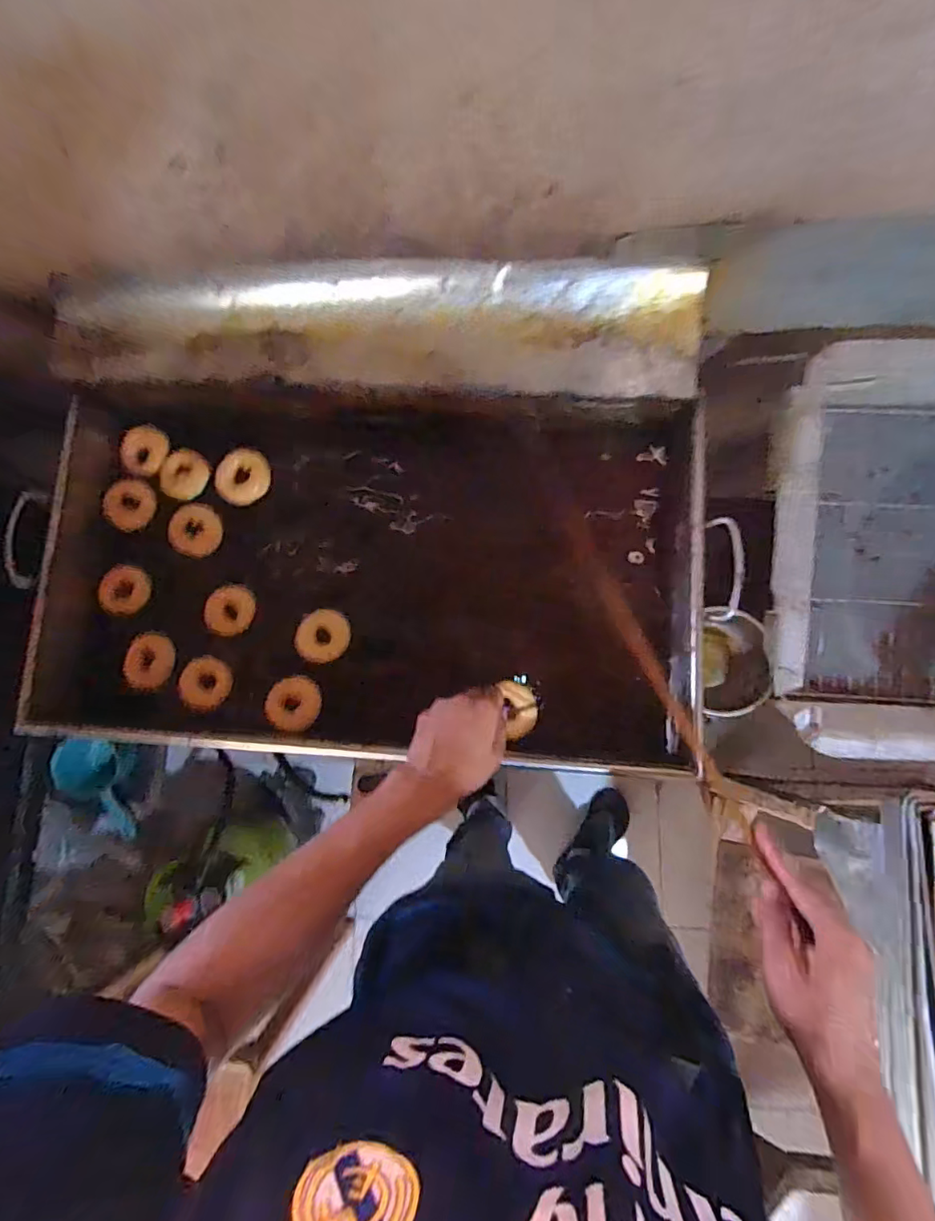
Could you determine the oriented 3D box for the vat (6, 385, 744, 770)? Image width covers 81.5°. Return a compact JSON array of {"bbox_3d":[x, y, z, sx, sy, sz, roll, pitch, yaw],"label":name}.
[{"bbox_3d":[-0.145,-0.056,0.754,0.839,0.150,0.458,3,82,4],"label":"vat"}]

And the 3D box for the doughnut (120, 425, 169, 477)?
[{"bbox_3d":[-0.466,-0.231,0.782,0.057,0.022,0.070,22,84,6],"label":"doughnut"}]

